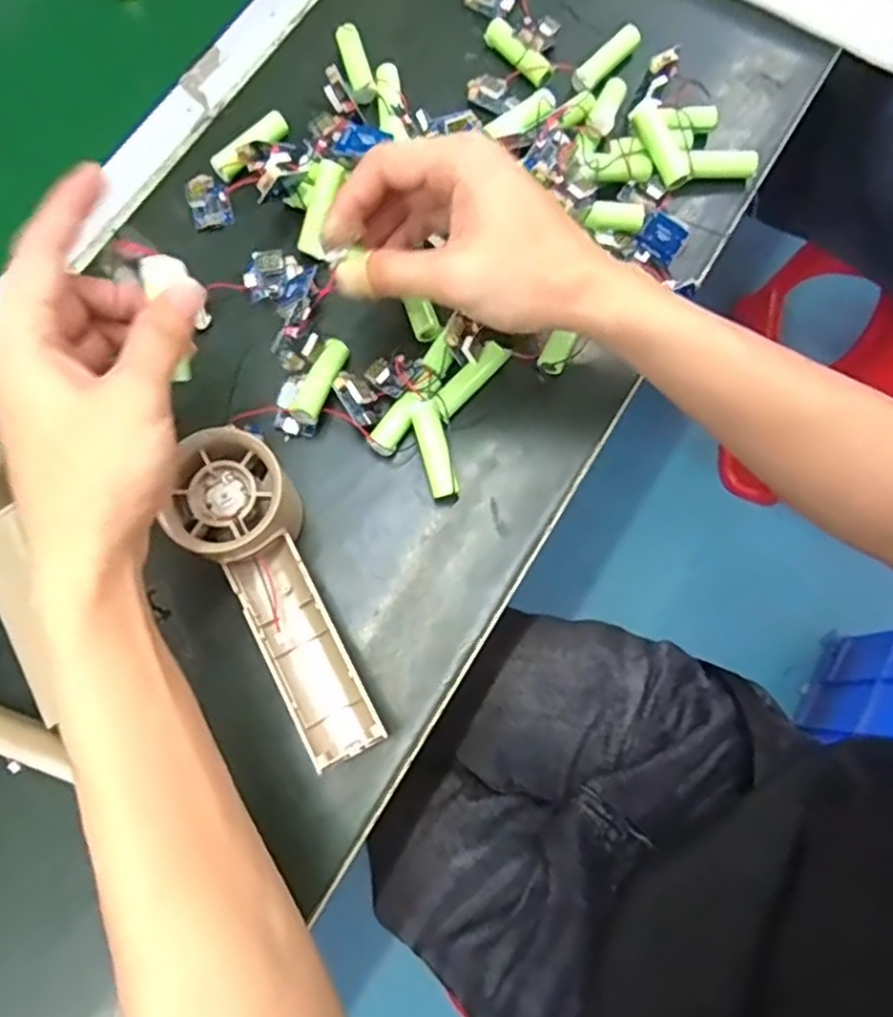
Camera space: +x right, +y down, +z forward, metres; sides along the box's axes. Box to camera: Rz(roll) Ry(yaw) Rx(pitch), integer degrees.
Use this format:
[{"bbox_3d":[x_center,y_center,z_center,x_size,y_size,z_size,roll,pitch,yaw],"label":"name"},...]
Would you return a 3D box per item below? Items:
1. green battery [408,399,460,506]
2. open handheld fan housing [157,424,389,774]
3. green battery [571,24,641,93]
[{"bbox_3d":[-0.006,-0.029,0.349,0.014,0.012,0.054,-16,93,-4],"label":"green battery"},{"bbox_3d":[-0.074,0.038,0.315,0.054,0.049,0.154,-33,78,-8],"label":"open handheld fan housing"},{"bbox_3d":[0.098,-0.274,0.412,0.048,0.012,0.015,-39,79,5],"label":"green battery"}]

